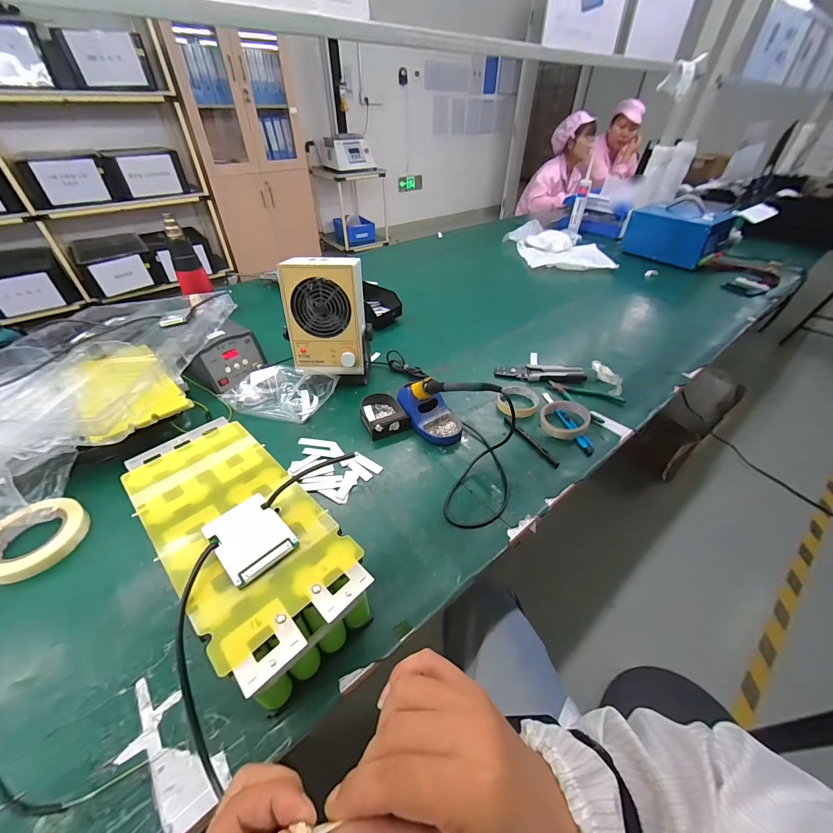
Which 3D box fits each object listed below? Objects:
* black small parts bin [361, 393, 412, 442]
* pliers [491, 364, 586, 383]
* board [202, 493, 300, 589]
[{"bbox_3d":[-0.065,-0.005,0.687,0.079,0.031,0.101,-14,45,-17],"label":"black small parts bin"},{"bbox_3d":[0.281,-0.100,0.806,0.194,0.020,0.057,1,43,0],"label":"pliers"},{"bbox_3d":[-0.160,0.113,0.339,0.060,0.009,0.080,-33,53,-31],"label":"board"}]

